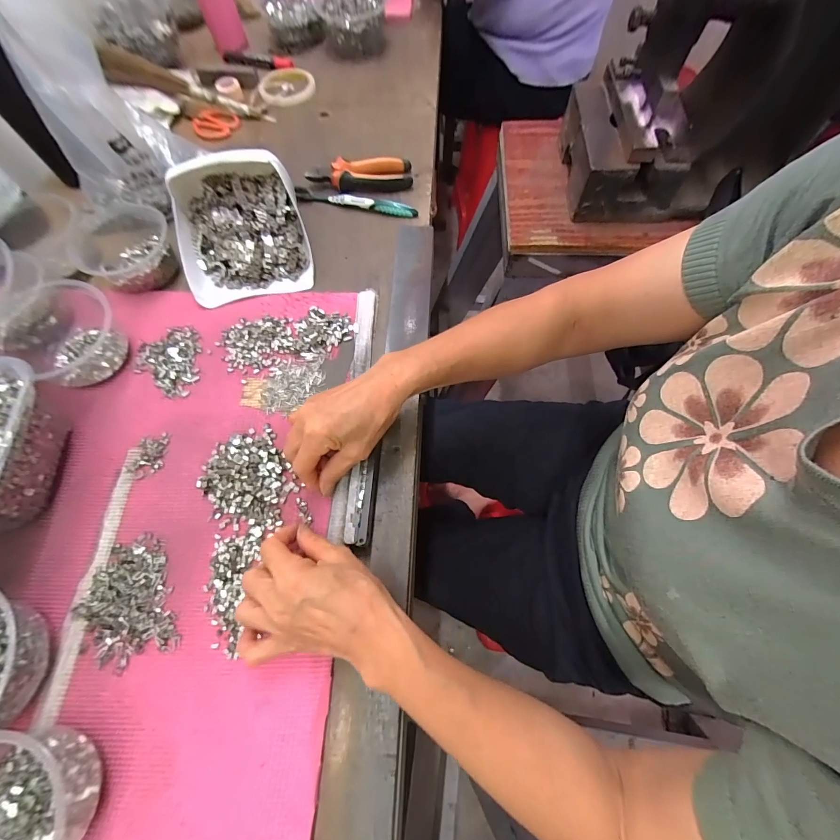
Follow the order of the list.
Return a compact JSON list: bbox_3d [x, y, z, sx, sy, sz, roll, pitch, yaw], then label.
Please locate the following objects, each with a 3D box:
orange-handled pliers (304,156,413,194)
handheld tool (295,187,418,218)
[{"bbox_3d":[-0.088,-0.362,0.538,0.148,0.026,0.048,-1,68,1],"label":"orange-handled pliers"},{"bbox_3d":[-0.091,-0.308,0.522,0.175,0.012,0.020,15,69,7],"label":"handheld tool"}]

